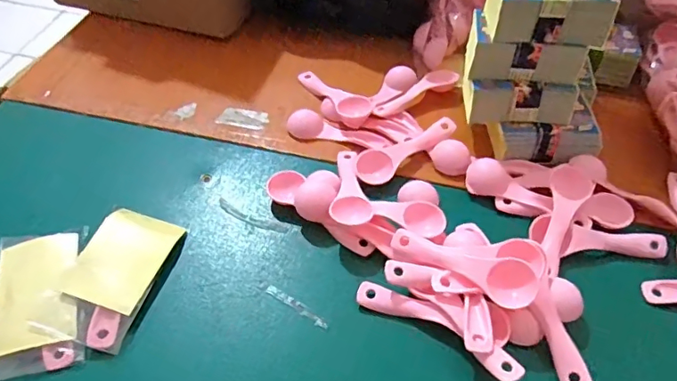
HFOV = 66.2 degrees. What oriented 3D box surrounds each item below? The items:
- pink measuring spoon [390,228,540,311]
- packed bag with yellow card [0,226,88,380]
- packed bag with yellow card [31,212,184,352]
[{"bbox_3d":[0.093,0.057,0.397,0.111,0.034,0.029,26,54,19],"label":"pink measuring spoon"},{"bbox_3d":[-0.232,0.075,0.400,0.066,0.015,0.131,-12,51,-11],"label":"packed bag with yellow card"},{"bbox_3d":[-0.178,0.064,0.407,0.067,0.022,0.108,14,51,10],"label":"packed bag with yellow card"}]

